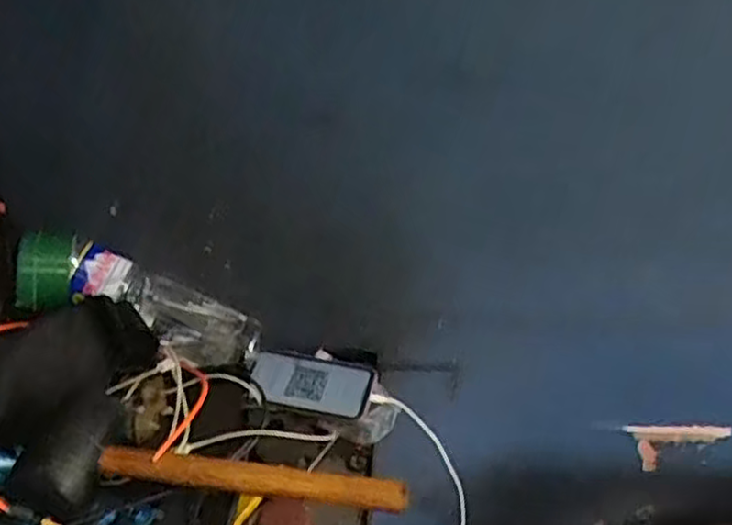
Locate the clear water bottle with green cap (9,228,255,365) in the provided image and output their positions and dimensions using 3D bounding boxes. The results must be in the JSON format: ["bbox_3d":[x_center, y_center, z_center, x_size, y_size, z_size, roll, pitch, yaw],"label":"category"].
[{"bbox_3d":[-0.249,0.044,0.780,0.267,0.066,0.078,27,23,-24],"label":"clear water bottle with green cap"}]

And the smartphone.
[{"bbox_3d":[-0.060,0.134,0.797,0.138,0.012,0.079,9,39,6],"label":"smartphone"}]

